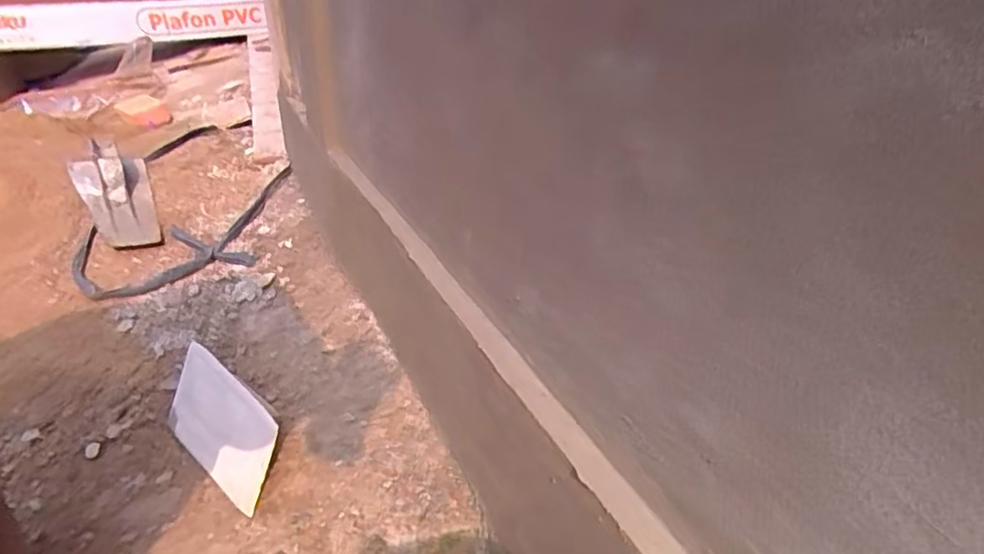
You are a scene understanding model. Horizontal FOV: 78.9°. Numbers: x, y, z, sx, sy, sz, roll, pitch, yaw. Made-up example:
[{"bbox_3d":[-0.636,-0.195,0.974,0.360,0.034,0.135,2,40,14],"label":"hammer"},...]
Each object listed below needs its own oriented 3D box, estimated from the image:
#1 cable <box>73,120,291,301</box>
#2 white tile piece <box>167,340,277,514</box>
[{"bbox_3d":[-0.448,-0.150,0.962,0.239,0.052,0.630,-5,31,-10],"label":"cable"},{"bbox_3d":[-0.235,0.126,0.513,0.157,0.087,0.006,25,8,38],"label":"white tile piece"}]

